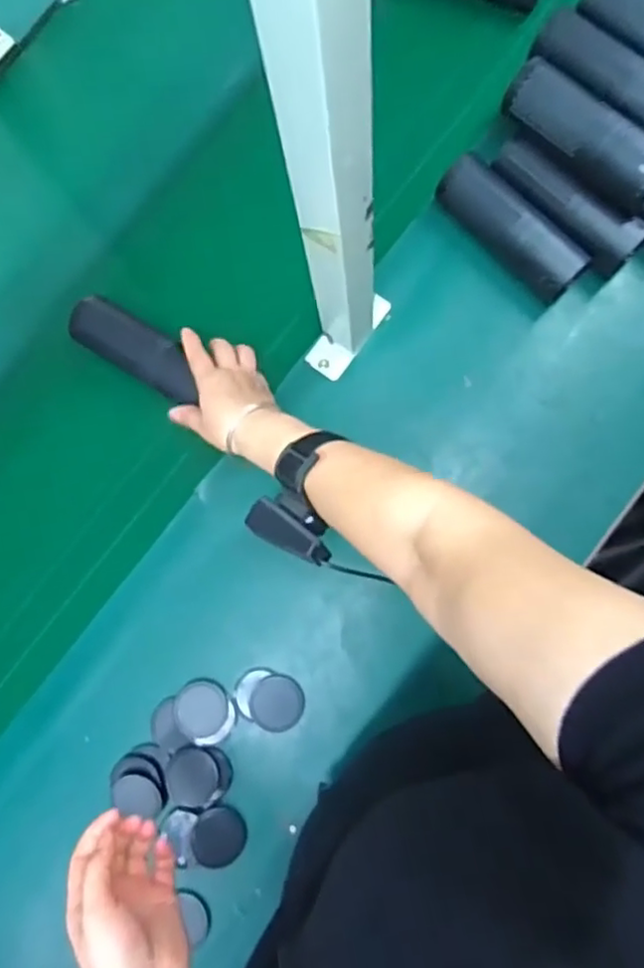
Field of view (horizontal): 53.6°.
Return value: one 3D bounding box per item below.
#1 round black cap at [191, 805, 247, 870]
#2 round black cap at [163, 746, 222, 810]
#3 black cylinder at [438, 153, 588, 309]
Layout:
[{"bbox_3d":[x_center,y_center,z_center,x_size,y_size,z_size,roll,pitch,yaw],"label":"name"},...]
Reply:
[{"bbox_3d":[-0.096,0.331,0.599,0.050,0.008,0.050,1,78,-7],"label":"round black cap"},{"bbox_3d":[-0.124,0.279,0.606,0.049,0.006,0.053,-1,82,4],"label":"round black cap"},{"bbox_3d":[0.185,-0.250,0.626,0.053,0.045,0.162,-40,81,-2],"label":"black cylinder"}]

